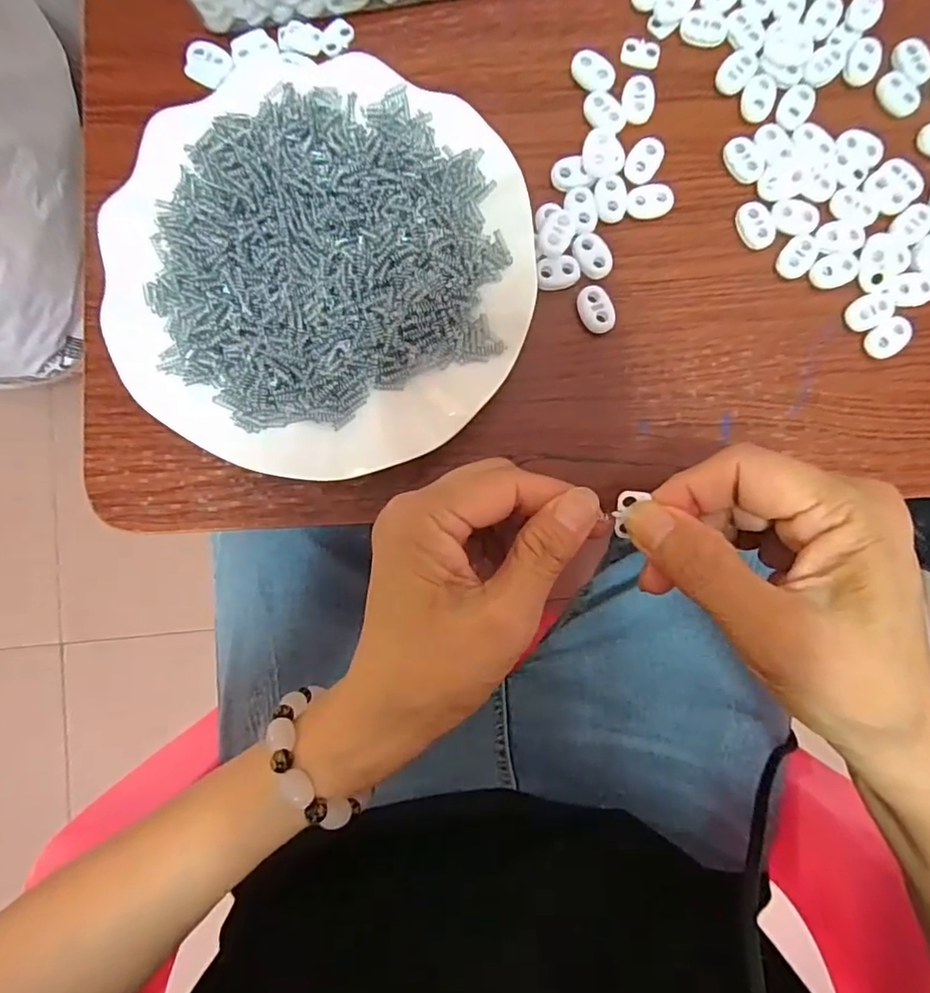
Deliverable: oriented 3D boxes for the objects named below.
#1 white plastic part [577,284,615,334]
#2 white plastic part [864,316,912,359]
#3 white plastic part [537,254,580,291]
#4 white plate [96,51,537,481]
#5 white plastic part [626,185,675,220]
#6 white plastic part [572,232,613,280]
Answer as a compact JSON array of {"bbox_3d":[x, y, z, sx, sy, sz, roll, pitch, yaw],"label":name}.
[{"bbox_3d":[0.063,-0.089,0.272,0.015,0.007,0.022,-13,87,-1],"label":"white plastic part"},{"bbox_3d":[0.202,-0.075,0.271,0.022,0.007,0.015,-38,88,-2],"label":"white plastic part"},{"bbox_3d":[0.045,-0.107,0.270,0.021,0.004,0.014,-16,87,-1],"label":"white plastic part"},{"bbox_3d":[-0.063,-0.103,0.262,0.183,0.028,0.178,0,87,-1],"label":"white plate"},{"bbox_3d":[0.090,-0.142,0.275,0.022,0.006,0.014,-7,87,-1],"label":"white plastic part"},{"bbox_3d":[0.061,-0.115,0.272,0.016,0.004,0.022,-33,88,-2],"label":"white plastic part"}]

